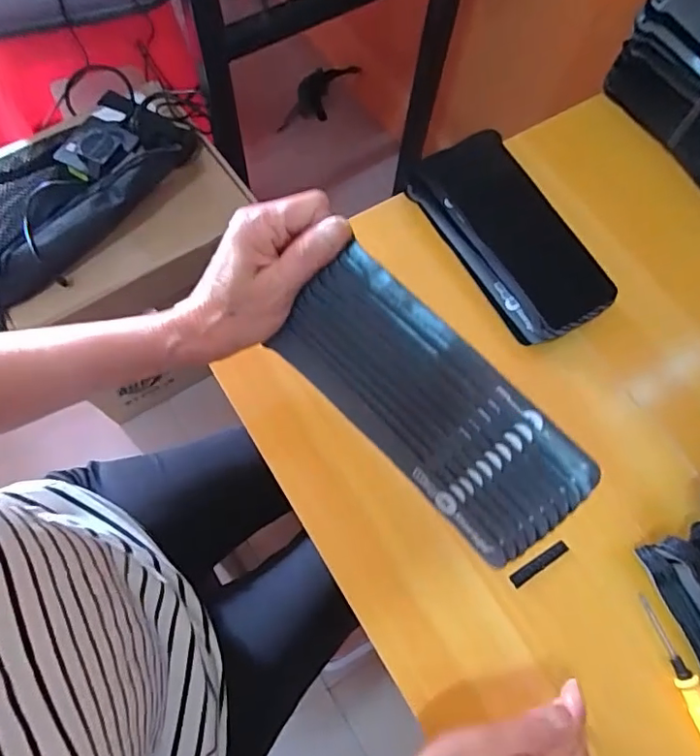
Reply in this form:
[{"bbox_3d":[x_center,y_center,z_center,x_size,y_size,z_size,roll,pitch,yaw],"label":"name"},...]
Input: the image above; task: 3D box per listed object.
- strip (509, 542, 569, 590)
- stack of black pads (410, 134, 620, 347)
[{"bbox_3d":[0.148,0.144,0.418,0.053,0.004,0.010,-31,74,-12],"label":"strip"},{"bbox_3d":[0.145,-0.133,0.499,0.093,0.050,0.213,-30,74,-12],"label":"stack of black pads"}]

